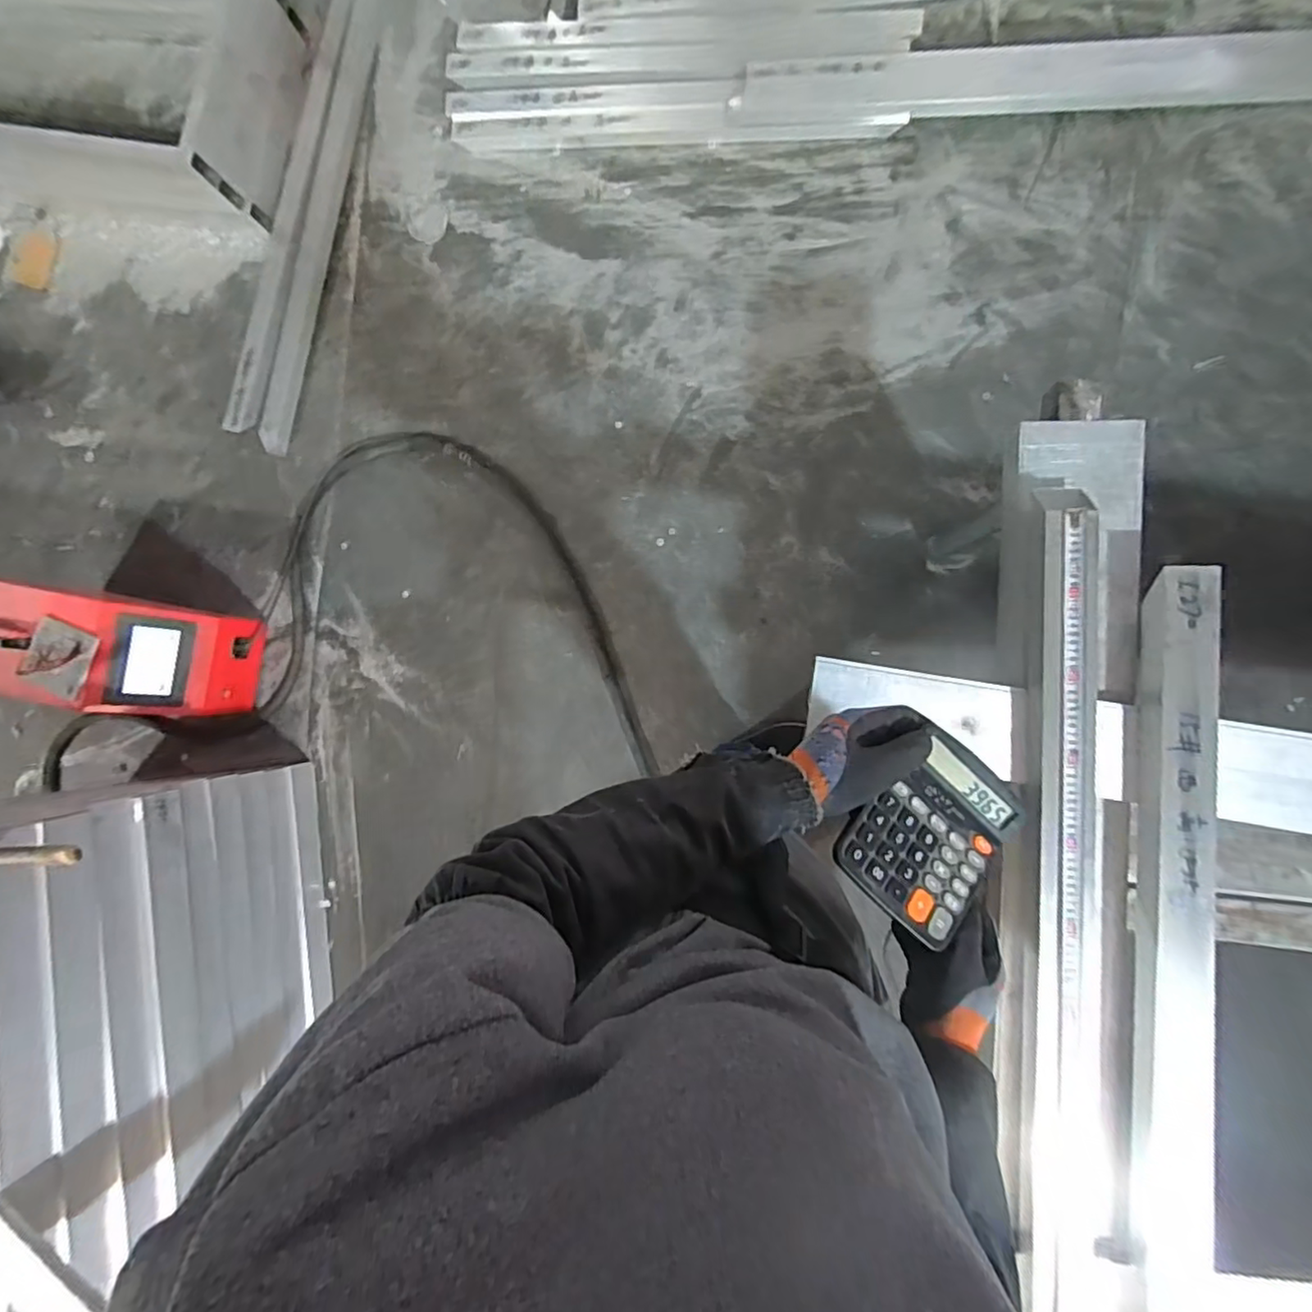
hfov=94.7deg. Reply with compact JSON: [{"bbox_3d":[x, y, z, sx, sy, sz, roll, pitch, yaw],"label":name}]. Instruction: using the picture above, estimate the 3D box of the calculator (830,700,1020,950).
[{"bbox_3d":[0.226,0.144,0.485,0.114,0.015,0.149,46,71,0],"label":"calculator"}]

